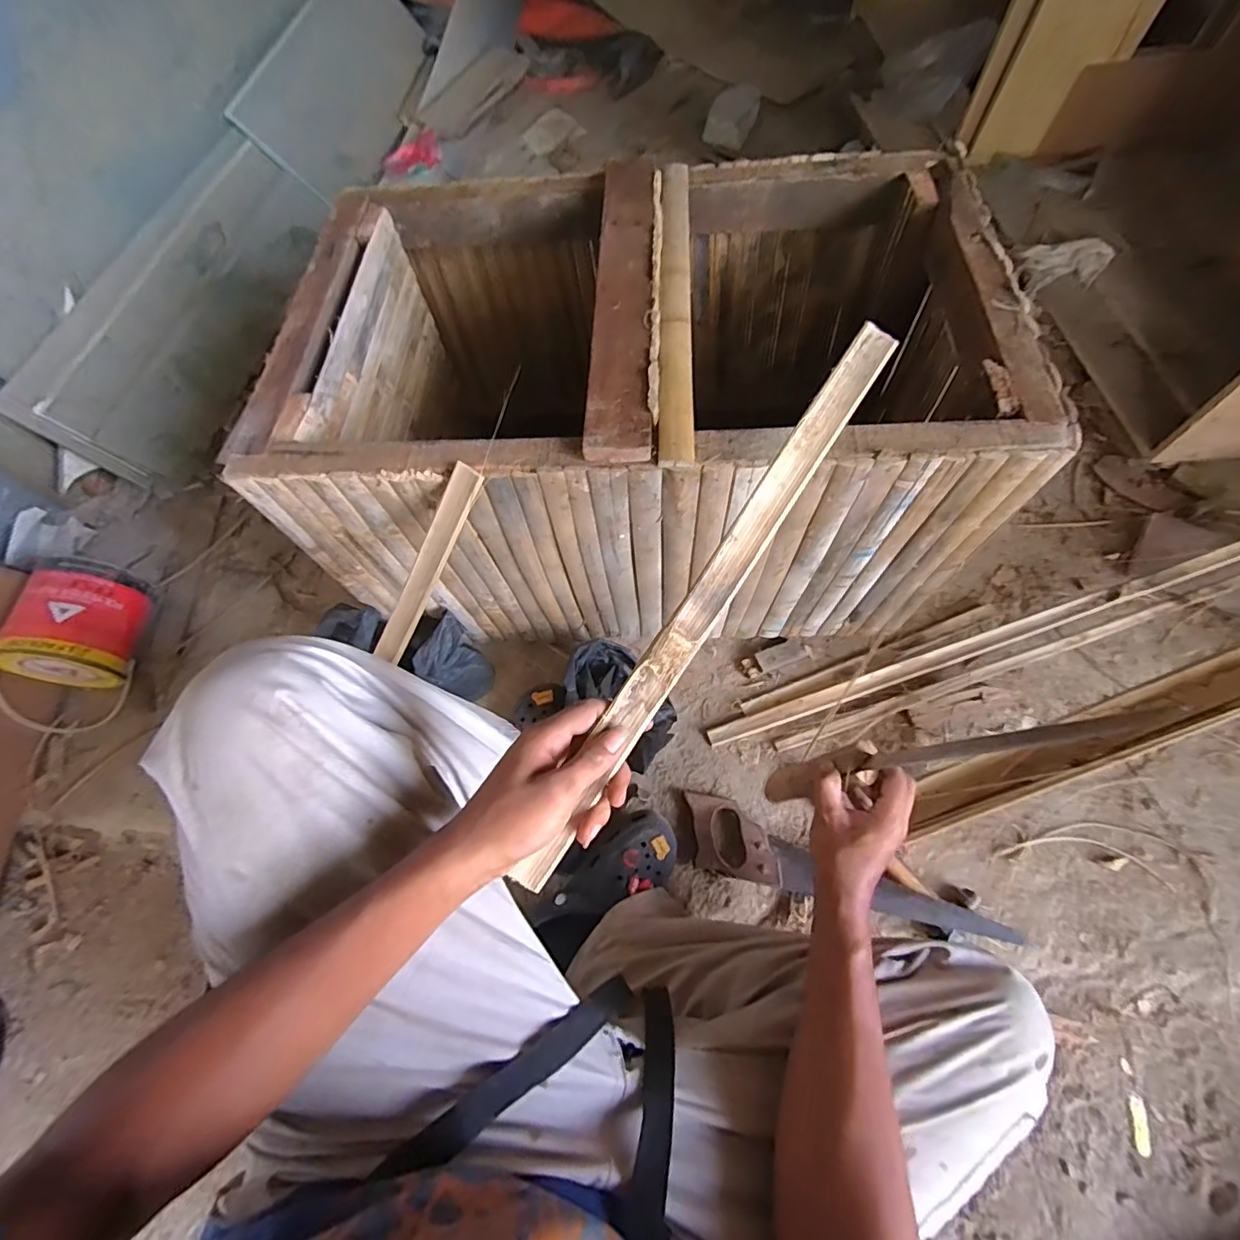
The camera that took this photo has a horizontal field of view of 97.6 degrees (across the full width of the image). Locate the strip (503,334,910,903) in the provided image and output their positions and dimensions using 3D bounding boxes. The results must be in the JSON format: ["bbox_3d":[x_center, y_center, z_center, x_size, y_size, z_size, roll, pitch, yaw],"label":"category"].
[{"bbox_3d":[0.064,-0.019,0.380,0.029,0.007,0.460,34,85,-1],"label":"strip"}]

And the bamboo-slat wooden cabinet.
[{"bbox_3d":[0.034,-0.276,0.751,0.780,0.410,0.497,-1,64,2],"label":"bamboo-slat wooden cabinet"}]

